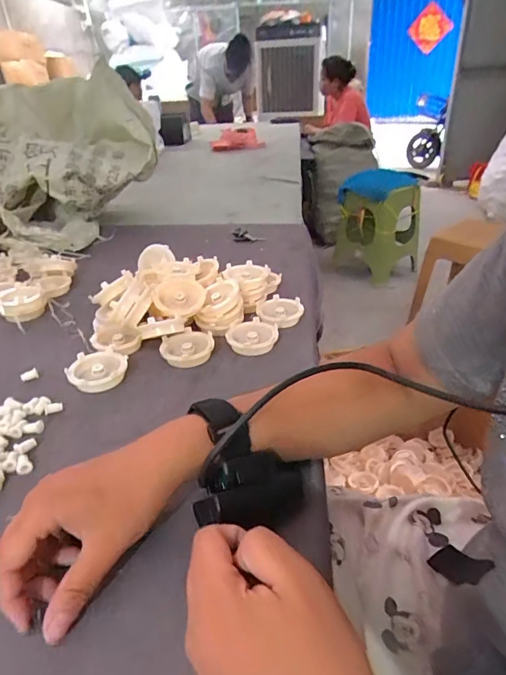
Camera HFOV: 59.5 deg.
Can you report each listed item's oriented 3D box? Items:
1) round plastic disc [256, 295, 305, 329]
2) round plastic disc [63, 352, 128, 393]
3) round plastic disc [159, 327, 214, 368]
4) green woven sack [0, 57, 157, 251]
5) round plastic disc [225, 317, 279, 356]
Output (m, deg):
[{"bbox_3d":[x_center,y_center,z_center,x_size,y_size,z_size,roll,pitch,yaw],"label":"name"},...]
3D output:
[{"bbox_3d":[0.034,-0.036,0.564,0.057,0.013,0.069,1,32,7],"label":"round plastic disc"},{"bbox_3d":[-0.164,0.034,0.465,0.059,0.019,0.055,-2,32,1],"label":"round plastic disc"},{"bbox_3d":[-0.072,0.011,0.499,0.061,0.015,0.056,-2,32,1],"label":"round plastic disc"},{"bbox_3d":[-0.399,-0.387,0.921,0.288,0.266,0.385,16,36,27],"label":"green woven sack"},{"bbox_3d":[-0.002,0.000,0.517,0.058,0.017,0.058,-2,32,1],"label":"round plastic disc"}]

